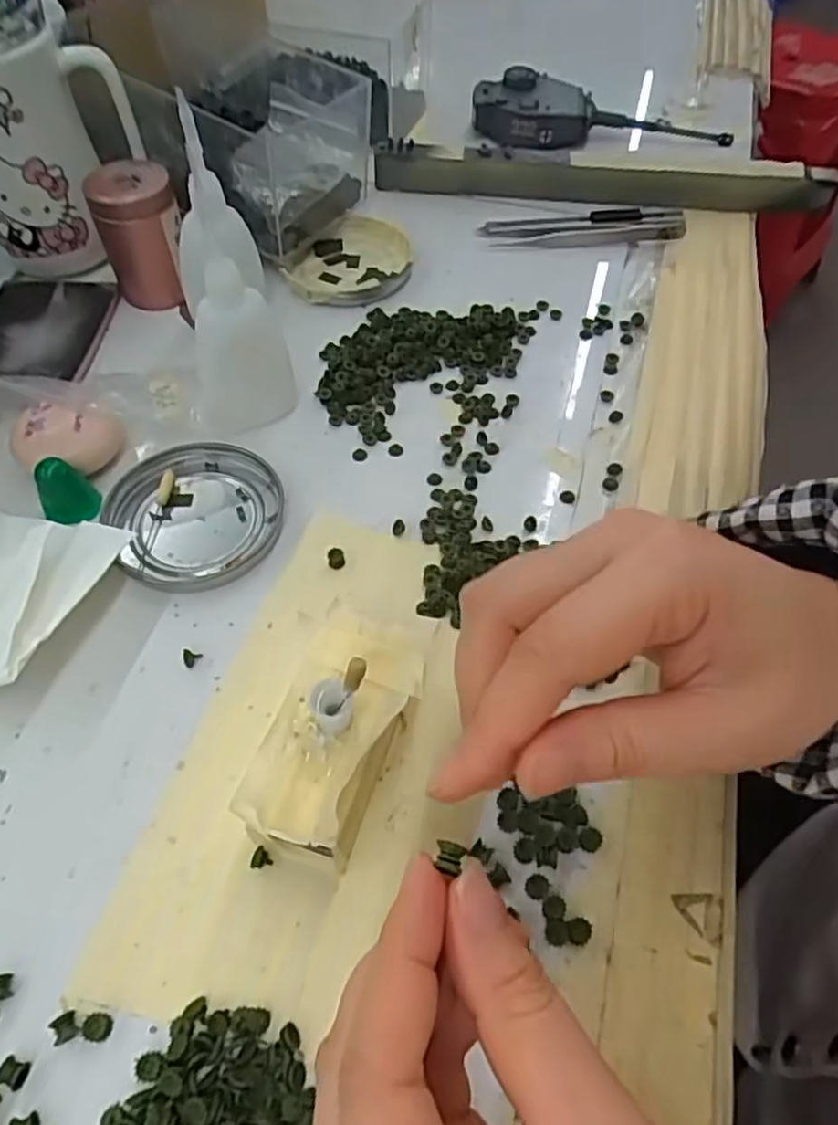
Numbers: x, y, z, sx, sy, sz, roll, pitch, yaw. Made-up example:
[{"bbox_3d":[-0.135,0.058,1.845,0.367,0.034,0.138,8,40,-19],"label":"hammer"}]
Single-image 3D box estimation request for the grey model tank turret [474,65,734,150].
[{"bbox_3d":[0.133,-0.327,0.513,0.185,0.034,0.043,3,56,1],"label":"grey model tank turret"}]

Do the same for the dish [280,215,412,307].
[{"bbox_3d":[-0.043,-0.183,0.432,0.075,0.017,0.073,-3,56,-3],"label":"dish"}]

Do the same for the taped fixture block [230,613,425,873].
[{"bbox_3d":[-0.028,0.061,0.246,0.044,0.041,0.082,19,57,11],"label":"taped fixture block"}]

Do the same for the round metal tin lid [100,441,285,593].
[{"bbox_3d":[-0.100,-0.023,0.320,0.075,0.010,0.070,1,56,-1],"label":"round metal tin lid"}]

